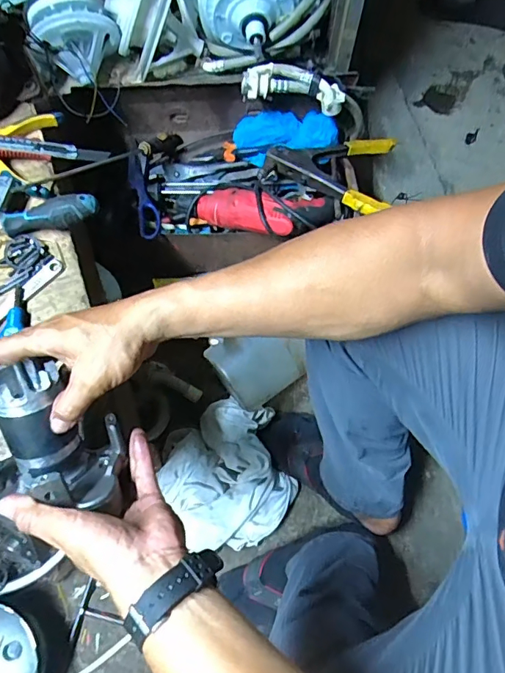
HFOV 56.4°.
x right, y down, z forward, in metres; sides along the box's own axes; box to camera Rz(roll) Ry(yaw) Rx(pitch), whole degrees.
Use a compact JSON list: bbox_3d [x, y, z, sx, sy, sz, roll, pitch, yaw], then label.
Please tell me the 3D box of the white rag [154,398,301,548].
[{"bbox_3d":[-0.041,0.221,0.750,0.218,0.070,0.217,-31,75,-9],"label":"white rag"}]

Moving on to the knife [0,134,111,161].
[{"bbox_3d":[-0.286,-0.243,0.602,0.191,0.020,0.037,0,71,-21],"label":"knife"}]

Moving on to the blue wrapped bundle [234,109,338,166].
[{"bbox_3d":[0.058,-0.345,0.821,0.181,0.055,0.079,7,73,3],"label":"blue wrapped bundle"}]

